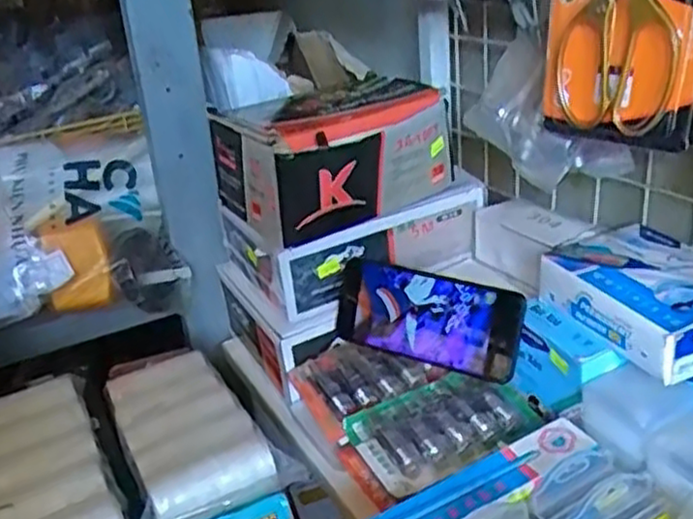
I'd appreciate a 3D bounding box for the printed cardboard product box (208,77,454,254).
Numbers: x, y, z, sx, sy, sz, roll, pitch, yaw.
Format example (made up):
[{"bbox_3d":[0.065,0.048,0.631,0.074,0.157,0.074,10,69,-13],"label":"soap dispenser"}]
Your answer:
[{"bbox_3d":[-0.008,-0.094,0.677,0.182,0.095,0.150,-18,26,-27],"label":"printed cardboard product box"}]

